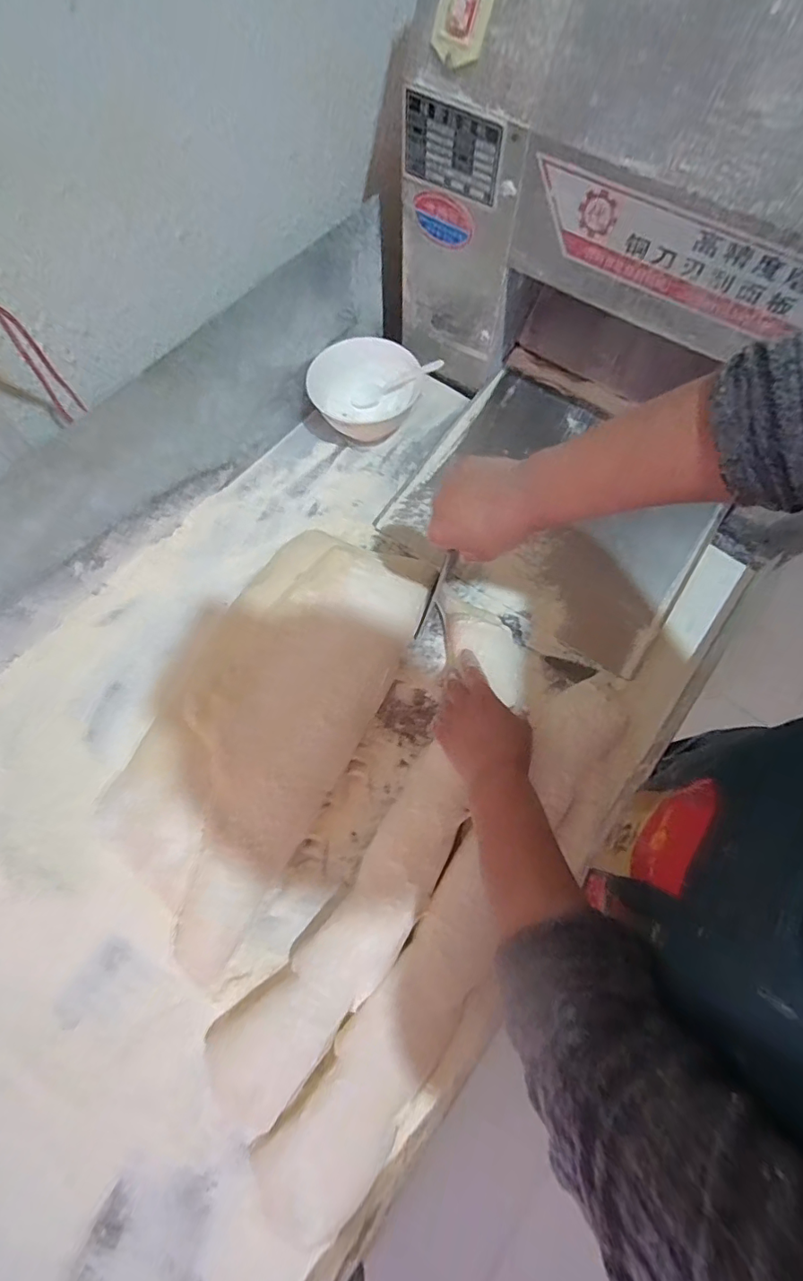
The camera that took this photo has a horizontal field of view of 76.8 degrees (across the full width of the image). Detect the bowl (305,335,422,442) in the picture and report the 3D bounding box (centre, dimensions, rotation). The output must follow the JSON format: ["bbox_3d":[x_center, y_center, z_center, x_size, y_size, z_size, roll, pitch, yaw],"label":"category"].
[{"bbox_3d":[-0.047,-0.313,0.664,0.139,0.073,0.132,0,70,-1],"label":"bowl"}]

